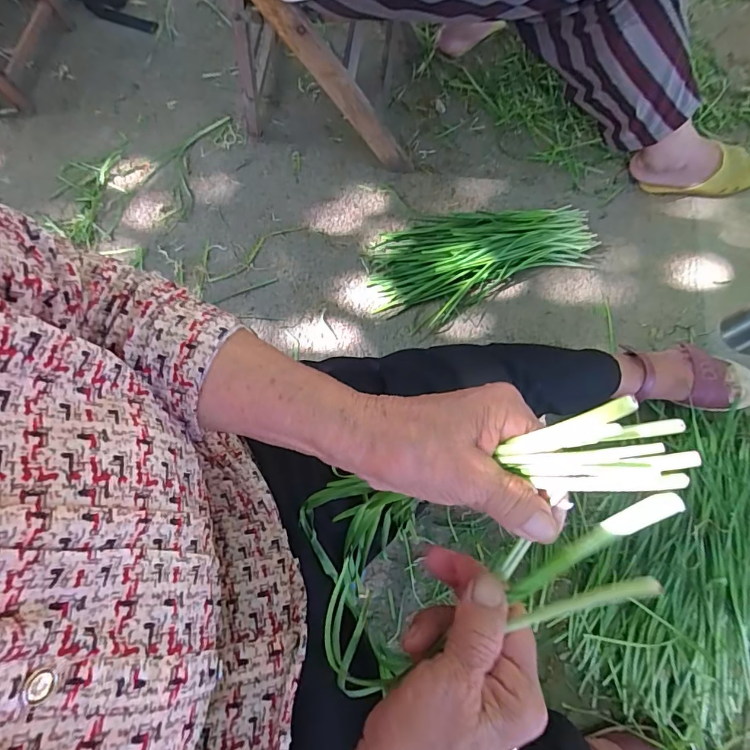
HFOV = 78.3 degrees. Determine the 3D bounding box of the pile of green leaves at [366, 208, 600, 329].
[{"bbox_3d":[0.203,-0.237,0.871,0.432,0.049,0.205,-16,74,-5],"label":"pile of green leaves"}]

